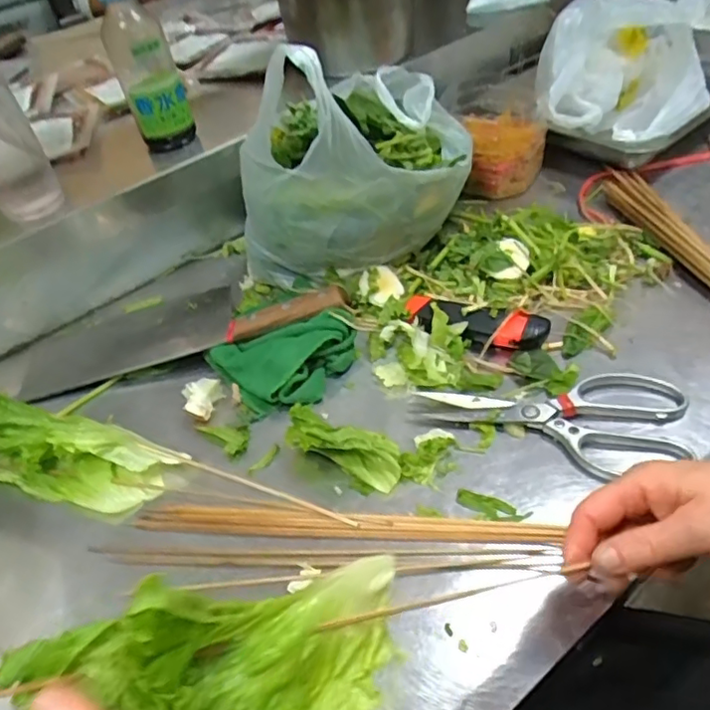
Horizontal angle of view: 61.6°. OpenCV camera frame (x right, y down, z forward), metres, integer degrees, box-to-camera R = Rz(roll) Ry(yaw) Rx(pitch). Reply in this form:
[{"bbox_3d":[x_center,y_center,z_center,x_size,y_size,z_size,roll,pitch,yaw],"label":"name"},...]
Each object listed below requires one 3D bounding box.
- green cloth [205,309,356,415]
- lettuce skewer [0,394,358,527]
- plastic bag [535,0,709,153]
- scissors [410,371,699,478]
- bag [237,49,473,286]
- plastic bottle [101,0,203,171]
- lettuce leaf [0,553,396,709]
[{"bbox_3d":[-0.070,0.007,0.578,0.149,0.036,0.088,-12,43,0],"label":"green cloth"},{"bbox_3d":[-0.182,0.098,0.501,0.354,0.040,0.078,9,47,19],"label":"lettuce skewer"},{"bbox_3d":[0.357,-0.377,0.798,0.209,0.143,0.213,5,46,18],"label":"plastic bag"},{"bbox_3d":[0.164,0.055,0.490,0.211,0.016,0.096,-4,44,7],"label":"scissors"},{"bbox_3d":[0.002,-0.212,0.639,0.210,0.228,0.232,16,51,27],"label":"bag"},{"bbox_3d":[-0.231,-0.310,0.666,0.060,0.188,0.053,-32,48,-20],"label":"plastic bottle"},{"bbox_3d":[-0.054,0.132,0.247,0.159,0.099,0.076,-17,46,-12],"label":"lettuce leaf"}]

